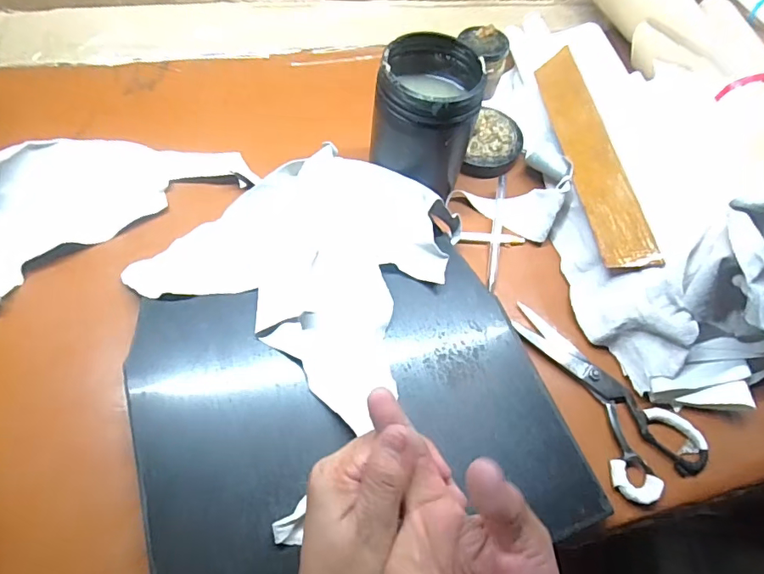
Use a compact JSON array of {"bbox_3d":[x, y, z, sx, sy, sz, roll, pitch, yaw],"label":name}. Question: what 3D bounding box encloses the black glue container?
[{"bbox_3d":[0.040,-0.157,0.458,0.094,0.124,0.092,13,61,1],"label":"black glue container"}]

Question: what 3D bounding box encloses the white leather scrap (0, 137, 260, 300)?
[{"bbox_3d":[-0.291,-0.093,0.442,0.308,0.057,0.145,-35,70,-22],"label":"white leather scrap"}]

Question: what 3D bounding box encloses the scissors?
[{"bbox_3d":[0.198,0.085,0.427,0.087,0.011,0.184,-20,65,-16],"label":"scissors"}]

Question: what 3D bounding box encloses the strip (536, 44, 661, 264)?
[{"bbox_3d":[0.200,-0.131,0.468,0.042,0.007,0.255,-20,62,23],"label":"strip"}]

